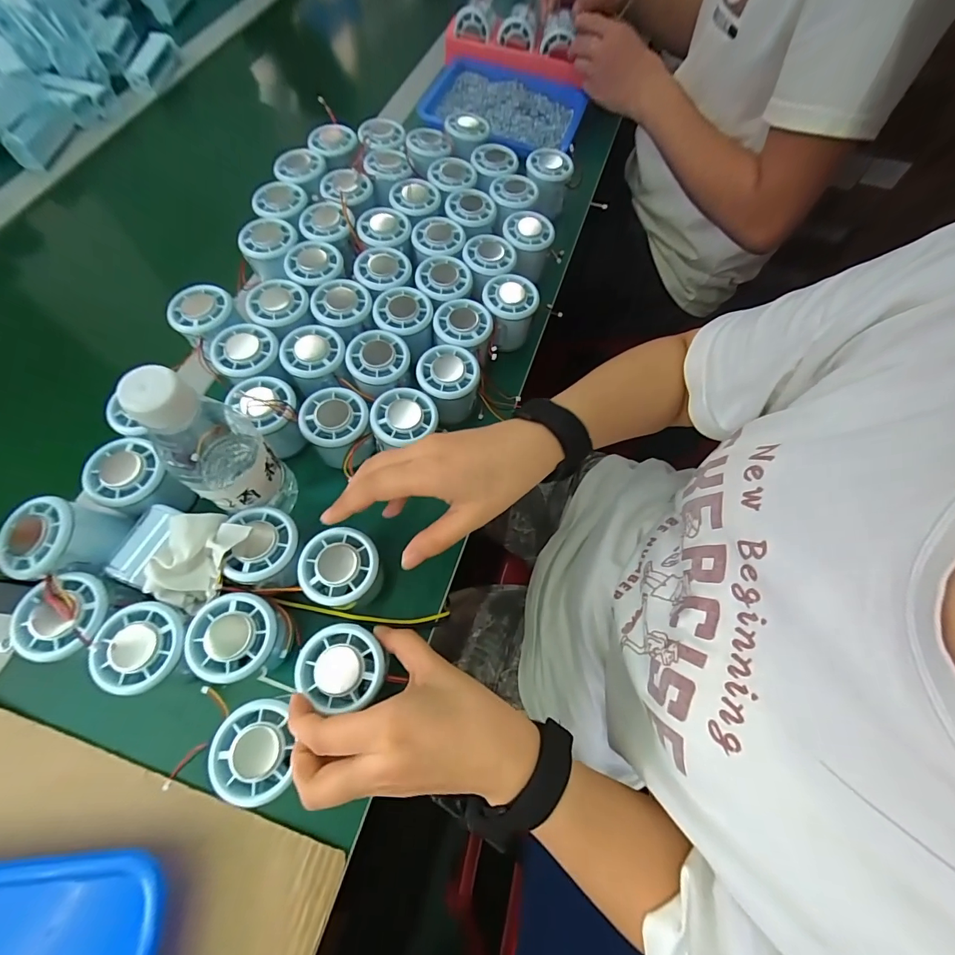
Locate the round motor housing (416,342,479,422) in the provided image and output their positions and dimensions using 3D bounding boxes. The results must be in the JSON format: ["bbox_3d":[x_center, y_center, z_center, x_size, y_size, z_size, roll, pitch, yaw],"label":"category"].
[{"bbox_3d":[-0.027,-0.087,0.408,0.054,0.053,0.054,-9,68,-7],"label":"round motor housing"}]

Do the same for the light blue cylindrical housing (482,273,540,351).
[{"bbox_3d":[0.032,-0.171,0.447,0.056,0.055,0.063,3,67,-2],"label":"light blue cylindrical housing"}]

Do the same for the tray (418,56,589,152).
[{"bbox_3d":[0.026,-0.519,0.612,0.221,0.052,0.207,17,67,4],"label":"tray"}]

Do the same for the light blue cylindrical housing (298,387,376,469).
[{"bbox_3d":[-0.124,-0.044,0.382,0.058,0.053,0.059,-40,81,-16],"label":"light blue cylindrical housing"}]

